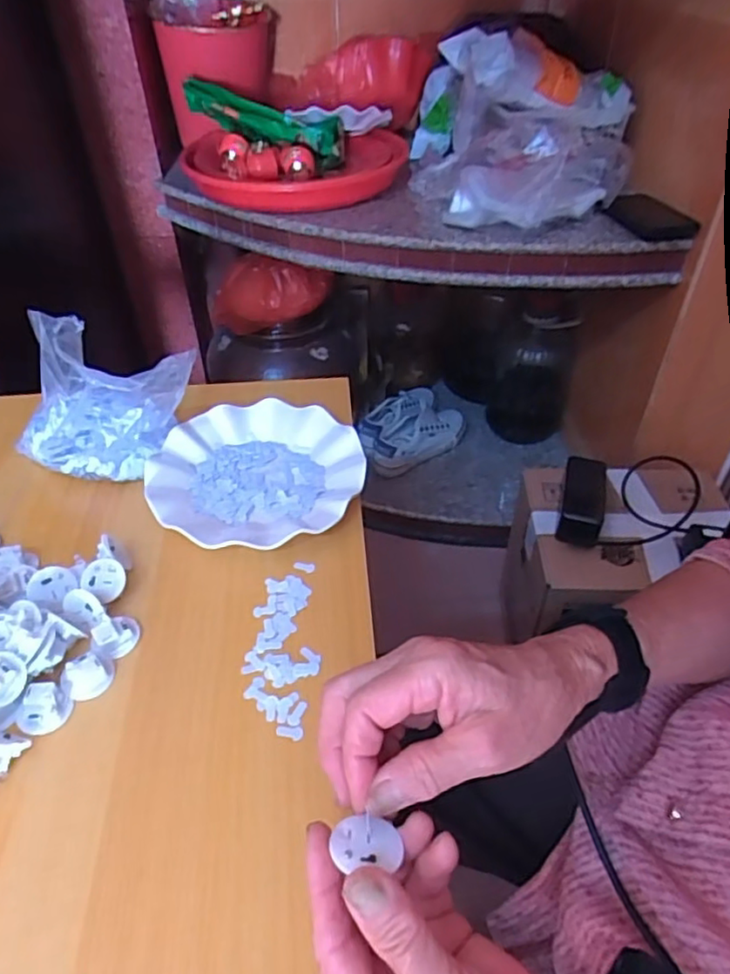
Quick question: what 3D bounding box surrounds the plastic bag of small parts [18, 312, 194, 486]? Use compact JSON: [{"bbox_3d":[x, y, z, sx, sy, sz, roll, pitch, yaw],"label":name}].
[{"bbox_3d":[-0.223,-0.067,0.540,0.156,0.126,0.077,8,43,9],"label":"plastic bag of small parts"}]

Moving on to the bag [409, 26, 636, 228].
[{"bbox_3d":[0.223,-0.516,0.904,0.310,0.190,0.384,4,43,5],"label":"bag"}]

